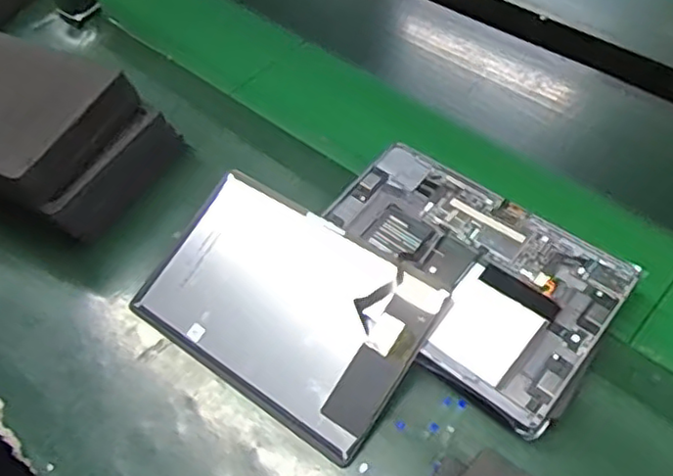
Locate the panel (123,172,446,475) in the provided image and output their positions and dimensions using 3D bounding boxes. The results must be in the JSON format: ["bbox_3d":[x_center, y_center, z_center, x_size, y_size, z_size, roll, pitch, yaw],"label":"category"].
[{"bbox_3d":[-0.048,0.055,0.554,0.249,0.010,0.160,29,79,25],"label":"panel"}]

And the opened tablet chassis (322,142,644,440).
[{"bbox_3d":[0.101,0.023,0.544,0.250,0.014,0.169,32,67,26],"label":"opened tablet chassis"}]

